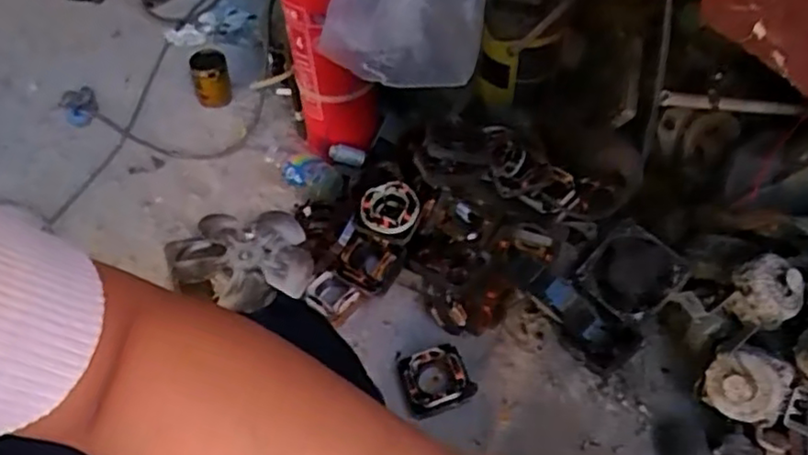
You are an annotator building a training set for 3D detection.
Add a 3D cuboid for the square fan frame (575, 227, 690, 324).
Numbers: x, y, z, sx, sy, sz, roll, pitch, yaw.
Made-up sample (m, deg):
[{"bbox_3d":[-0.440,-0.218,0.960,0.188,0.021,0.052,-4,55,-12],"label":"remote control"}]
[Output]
[{"bbox_3d":[0.308,0.061,0.914,0.117,0.048,0.112,40,103,24],"label":"square fan frame"}]

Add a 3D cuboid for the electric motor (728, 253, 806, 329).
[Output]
[{"bbox_3d":[0.433,0.075,0.807,0.074,0.050,0.074,-1,48,1],"label":"electric motor"}]

